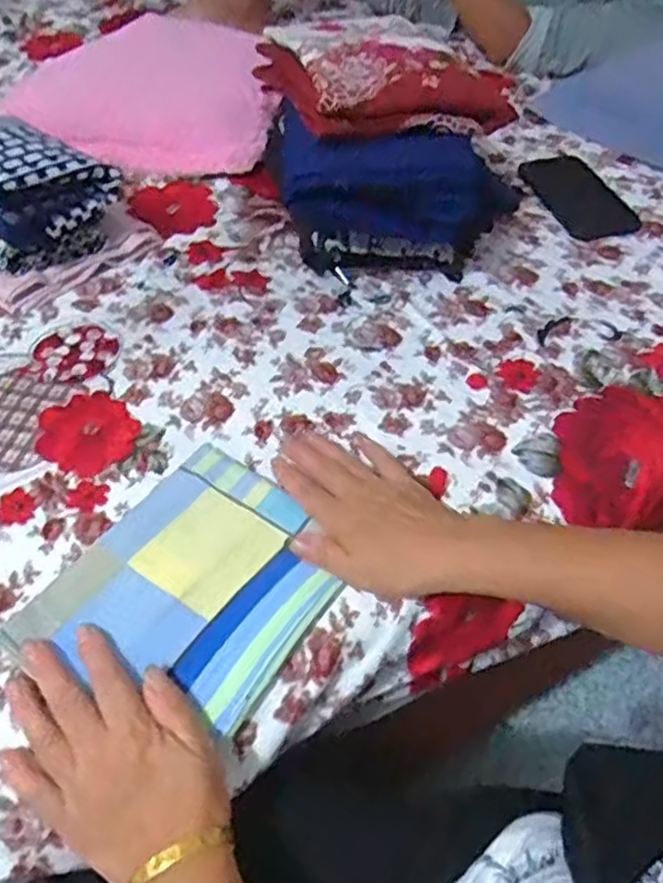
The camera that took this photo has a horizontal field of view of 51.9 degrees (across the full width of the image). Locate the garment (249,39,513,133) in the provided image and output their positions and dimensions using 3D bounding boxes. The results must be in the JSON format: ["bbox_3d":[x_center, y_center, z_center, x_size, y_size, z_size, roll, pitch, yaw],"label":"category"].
[{"bbox_3d":[0.036,-0.350,0.633,0.189,0.049,0.217,-19,52,-16],"label":"garment"}]

